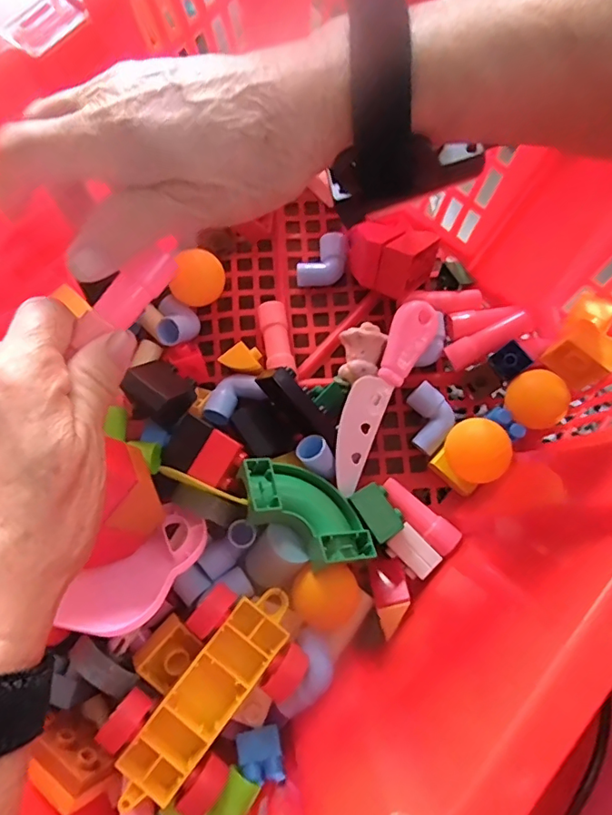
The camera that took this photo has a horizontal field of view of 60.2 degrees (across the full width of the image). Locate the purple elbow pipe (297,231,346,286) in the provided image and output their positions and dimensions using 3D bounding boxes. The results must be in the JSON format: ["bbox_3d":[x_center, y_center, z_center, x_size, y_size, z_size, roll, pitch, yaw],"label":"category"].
[{"bbox_3d":[0.011,-0.103,0.366,0.032,0.012,0.034,1,75,1],"label":"purple elbow pipe"}]

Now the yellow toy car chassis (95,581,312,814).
[{"bbox_3d":[-0.048,0.146,0.270,0.063,0.029,0.109,36,79,10],"label":"yellow toy car chassis"}]

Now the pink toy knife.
[{"bbox_3d":[0.044,-0.010,0.327,0.027,0.017,0.125,27,77,8],"label":"pink toy knife"}]

